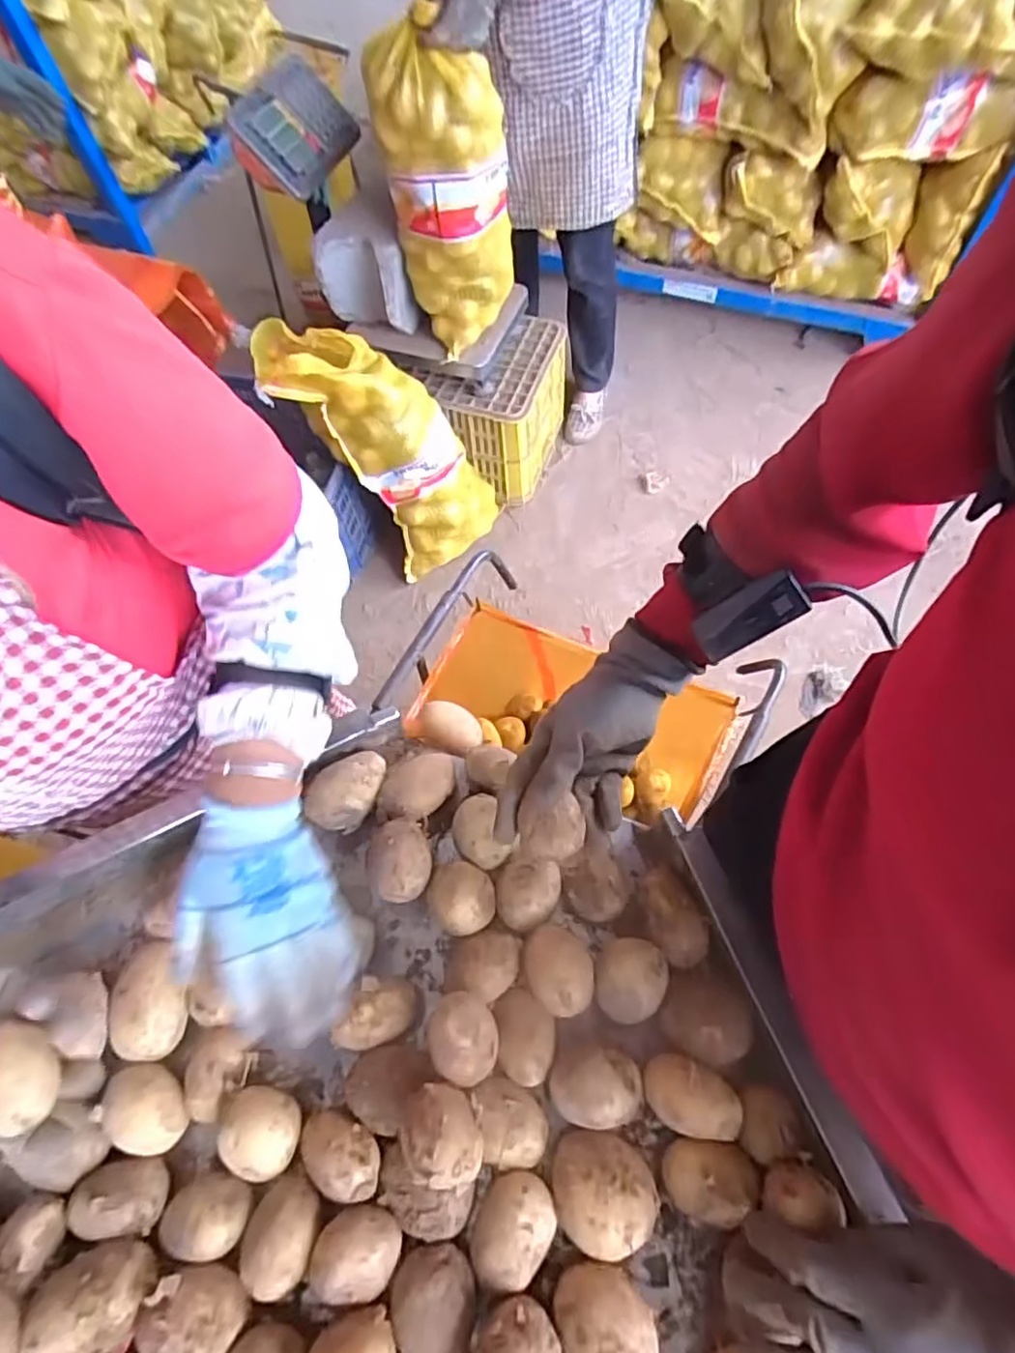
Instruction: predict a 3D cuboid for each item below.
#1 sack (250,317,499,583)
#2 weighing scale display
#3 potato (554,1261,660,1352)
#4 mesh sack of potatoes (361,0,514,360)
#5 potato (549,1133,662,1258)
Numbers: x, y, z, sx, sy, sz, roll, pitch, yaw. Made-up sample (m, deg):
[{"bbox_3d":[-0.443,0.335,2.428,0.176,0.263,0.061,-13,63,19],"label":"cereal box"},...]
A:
[{"bbox_3d":[-0.247,-0.523,1.421,0.220,0.609,0.282,-2,59,38],"label":"sack"},{"bbox_3d":[-0.413,-1.121,1.300,0.184,0.085,0.294,30,62,-28],"label":"weighing scale display"},{"bbox_3d":[0.061,0.400,0.399,0.055,0.051,0.062,-22,65,-8],"label":"potato"},{"bbox_3d":[-0.117,-0.921,1.237,0.234,0.478,0.185,-1,64,2],"label":"mesh sack of potatoes"},{"bbox_3d":[0.065,0.344,0.433,0.065,0.044,0.063,-1,64,2],"label":"potato"}]

